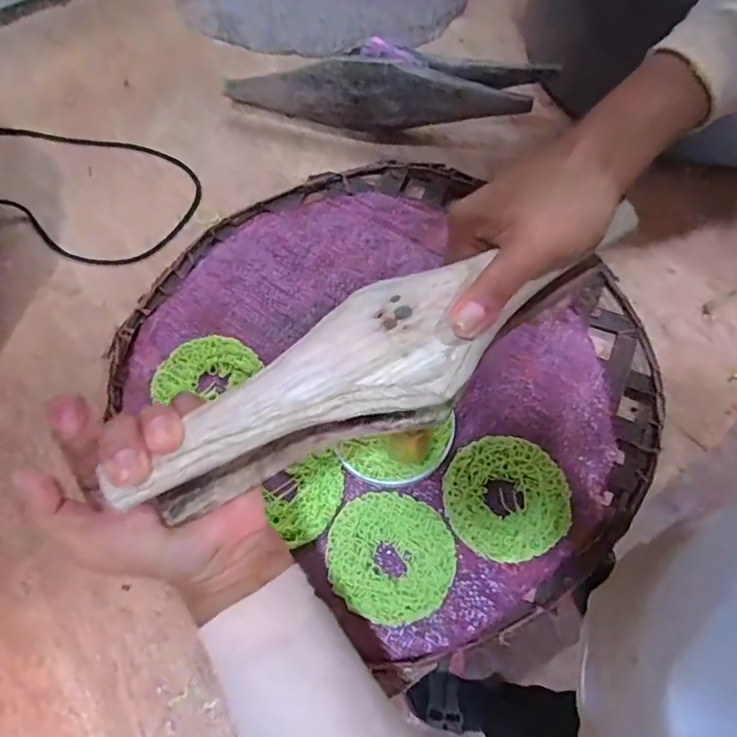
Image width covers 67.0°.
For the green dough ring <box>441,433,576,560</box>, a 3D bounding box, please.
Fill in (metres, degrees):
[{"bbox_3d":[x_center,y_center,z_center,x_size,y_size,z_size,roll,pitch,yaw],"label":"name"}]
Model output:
[{"bbox_3d":[0.092,0.084,0.369,0.080,0.006,0.081,0,66,0],"label":"green dough ring"}]

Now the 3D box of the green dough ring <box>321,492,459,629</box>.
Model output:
[{"bbox_3d":[0.014,0.118,0.353,0.078,0.006,0.075,0,66,0],"label":"green dough ring"}]

